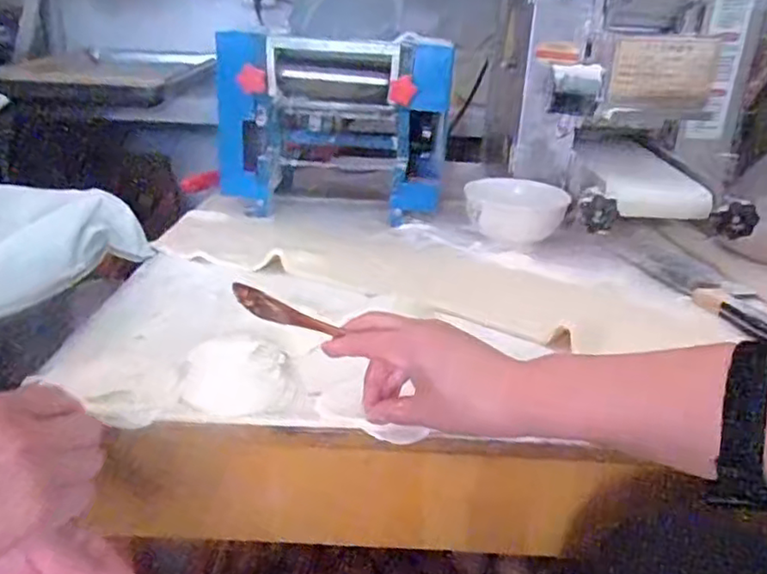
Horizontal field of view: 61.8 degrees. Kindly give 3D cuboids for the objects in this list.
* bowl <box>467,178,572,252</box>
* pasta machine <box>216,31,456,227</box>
[{"bbox_3d":[0.182,-0.103,0.895,0.133,0.072,0.133,2,25,-1],"label":"bowl"},{"bbox_3d":[-0.064,-0.238,0.950,0.304,0.245,0.207,5,25,5],"label":"pasta machine"}]

